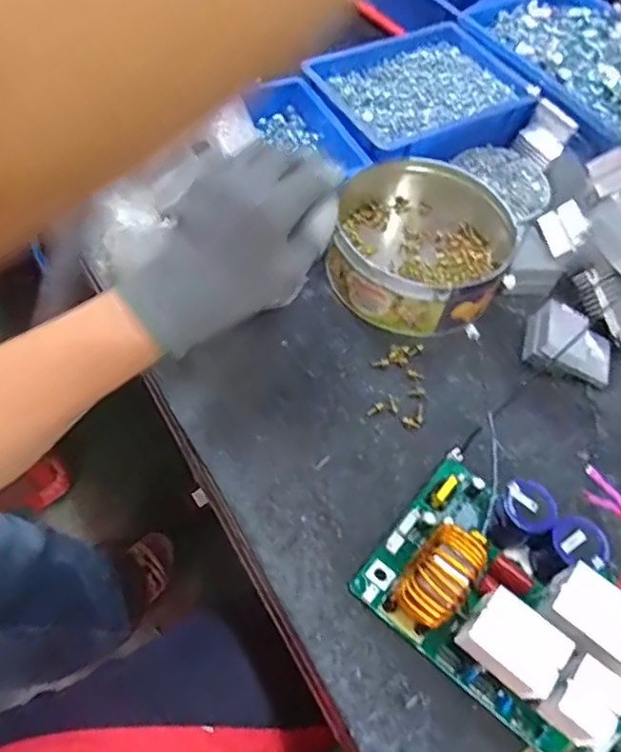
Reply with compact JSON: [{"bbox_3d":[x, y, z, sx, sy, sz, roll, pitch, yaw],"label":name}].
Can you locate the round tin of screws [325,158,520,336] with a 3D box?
[{"bbox_3d":[0.095,-0.121,0.513,0.148,0.053,0.166,16,58,6],"label":"round tin of screws"}]

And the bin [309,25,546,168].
[{"bbox_3d":[0.107,-0.282,0.609,0.199,0.038,0.161,-26,66,-18],"label":"bin"}]

